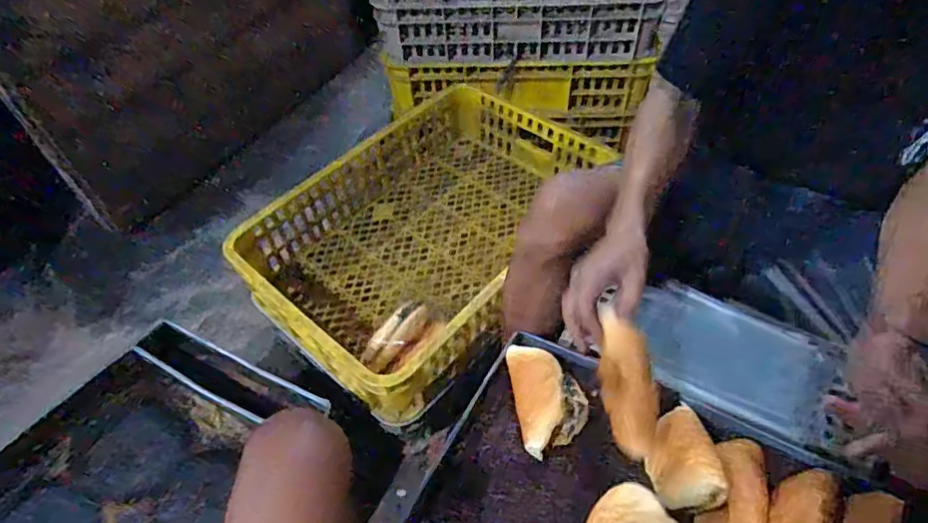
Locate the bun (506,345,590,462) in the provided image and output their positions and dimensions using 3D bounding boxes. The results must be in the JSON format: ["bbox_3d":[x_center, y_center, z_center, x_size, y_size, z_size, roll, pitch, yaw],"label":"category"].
[{"bbox_3d":[0.108,0.175,0.711,0.089,0.054,0.144,-6,50,-1],"label":"bun"}]

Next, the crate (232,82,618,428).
[{"bbox_3d":[-0.052,-0.071,1.035,0.421,0.147,0.646,30,58,26],"label":"crate"}]

